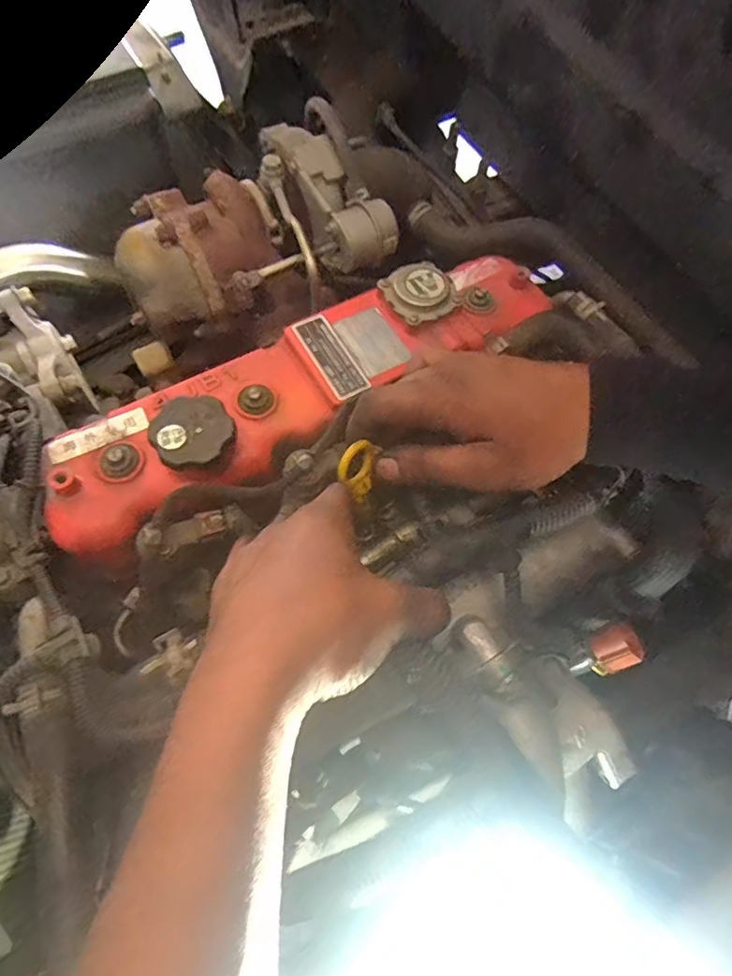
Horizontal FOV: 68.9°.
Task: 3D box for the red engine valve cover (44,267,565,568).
[{"bbox_3d":[-0.046,-0.077,0.407,0.397,0.071,0.115,-33,71,-10],"label":"red engine valve cover"}]

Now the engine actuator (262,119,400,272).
[{"bbox_3d":[-0.039,-0.278,0.492,0.063,0.047,0.173,-32,71,-9],"label":"engine actuator"}]

